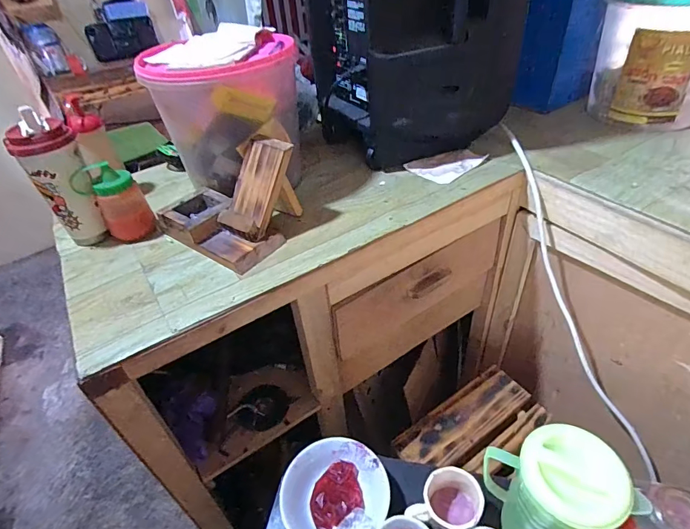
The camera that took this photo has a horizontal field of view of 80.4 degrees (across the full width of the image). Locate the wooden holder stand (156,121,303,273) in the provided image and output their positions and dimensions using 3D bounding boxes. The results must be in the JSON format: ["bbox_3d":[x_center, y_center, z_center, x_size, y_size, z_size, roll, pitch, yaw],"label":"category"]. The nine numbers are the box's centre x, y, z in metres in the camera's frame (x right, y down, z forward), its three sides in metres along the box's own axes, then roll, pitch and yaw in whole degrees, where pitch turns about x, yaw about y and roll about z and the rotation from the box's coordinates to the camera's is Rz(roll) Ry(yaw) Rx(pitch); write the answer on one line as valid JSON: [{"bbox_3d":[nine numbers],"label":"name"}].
[{"bbox_3d":[-0.170,-0.123,0.662,0.193,0.127,0.208,24,50,31],"label":"wooden holder stand"}]

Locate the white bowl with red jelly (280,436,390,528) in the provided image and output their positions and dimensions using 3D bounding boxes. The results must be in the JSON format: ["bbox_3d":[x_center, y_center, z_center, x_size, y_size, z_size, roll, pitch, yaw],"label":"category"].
[{"bbox_3d":[-0.013,0.344,0.610,0.152,0.066,0.148,-4,41,4],"label":"white bowl with red jelly"}]

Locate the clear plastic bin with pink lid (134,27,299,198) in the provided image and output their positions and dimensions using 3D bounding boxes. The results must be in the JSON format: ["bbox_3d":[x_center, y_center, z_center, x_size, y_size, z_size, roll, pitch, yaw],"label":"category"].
[{"bbox_3d":[-0.195,-0.256,0.732,0.211,0.236,0.239,30,54,35],"label":"clear plastic bin with pink lid"}]

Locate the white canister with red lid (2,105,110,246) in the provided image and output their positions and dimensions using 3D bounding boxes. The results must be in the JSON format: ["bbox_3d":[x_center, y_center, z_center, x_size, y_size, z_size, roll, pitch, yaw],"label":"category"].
[{"bbox_3d":[-0.444,-0.133,0.651,0.080,0.207,0.080,-31,47,-24],"label":"white canister with red lid"}]

